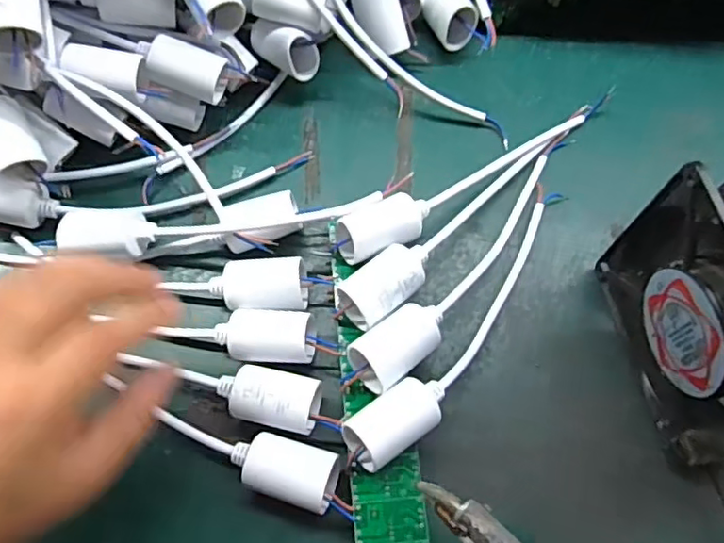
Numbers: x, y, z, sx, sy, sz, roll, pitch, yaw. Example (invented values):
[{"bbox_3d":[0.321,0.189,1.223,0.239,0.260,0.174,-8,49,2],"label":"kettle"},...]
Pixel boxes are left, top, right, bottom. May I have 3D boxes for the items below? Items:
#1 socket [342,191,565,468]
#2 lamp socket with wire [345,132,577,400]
[{"bbox_3d":[0.062,0.024,0.331,0.031,0.047,0.189,36,72,14],"label":"socket"},{"bbox_3d":[0.068,-0.011,0.347,0.029,0.040,0.213,39,73,15],"label":"lamp socket with wire"}]

